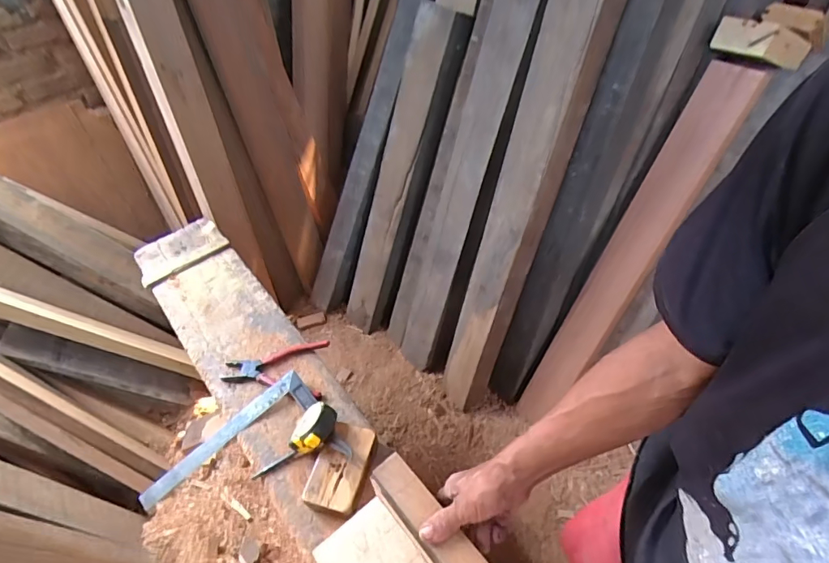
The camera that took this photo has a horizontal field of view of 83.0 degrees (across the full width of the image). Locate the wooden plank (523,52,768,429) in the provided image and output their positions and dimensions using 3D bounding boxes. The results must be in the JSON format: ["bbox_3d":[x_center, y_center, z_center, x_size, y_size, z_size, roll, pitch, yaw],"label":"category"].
[{"bbox_3d":[0.515,-0.024,1.193,0.115,1.011,0.063,37,27,30],"label":"wooden plank"}]

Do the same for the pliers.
[{"bbox_3d":[-0.255,0.157,0.846,0.184,0.014,0.123,1,47,3],"label":"pliers"}]

